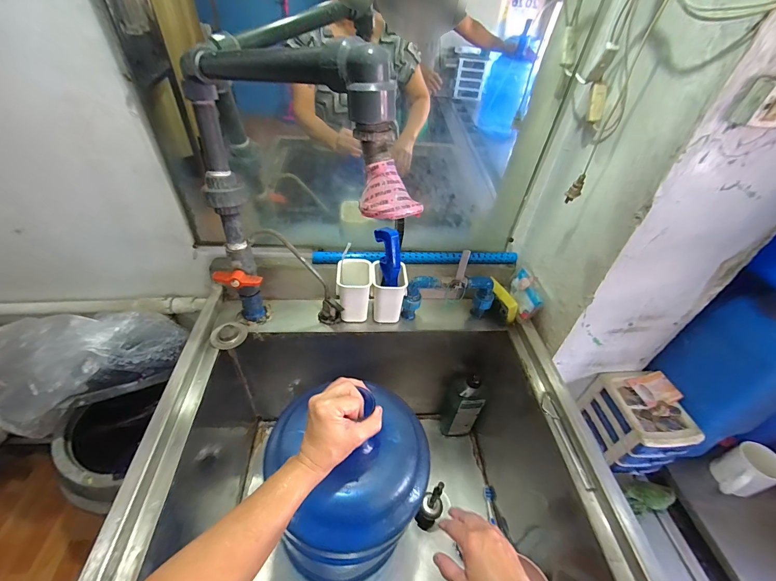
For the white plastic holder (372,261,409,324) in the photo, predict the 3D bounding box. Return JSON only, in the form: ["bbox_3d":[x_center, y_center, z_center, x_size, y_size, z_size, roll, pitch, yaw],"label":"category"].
[{"bbox_3d":[0.001,0.006,0.739,0.075,0.106,0.078,5,43,-1],"label":"white plastic holder"}]

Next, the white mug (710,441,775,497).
[{"bbox_3d":[0.757,0.389,0.734,0.091,0.109,0.082,-10,45,-16],"label":"white mug"}]

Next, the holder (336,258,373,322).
[{"bbox_3d":[-0.072,-0.001,0.733,0.070,0.105,0.088,0,43,-6],"label":"holder"}]

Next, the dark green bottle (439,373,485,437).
[{"bbox_3d":[0.202,0.305,0.911,0.090,0.248,0.057,5,43,-1],"label":"dark green bottle"}]

